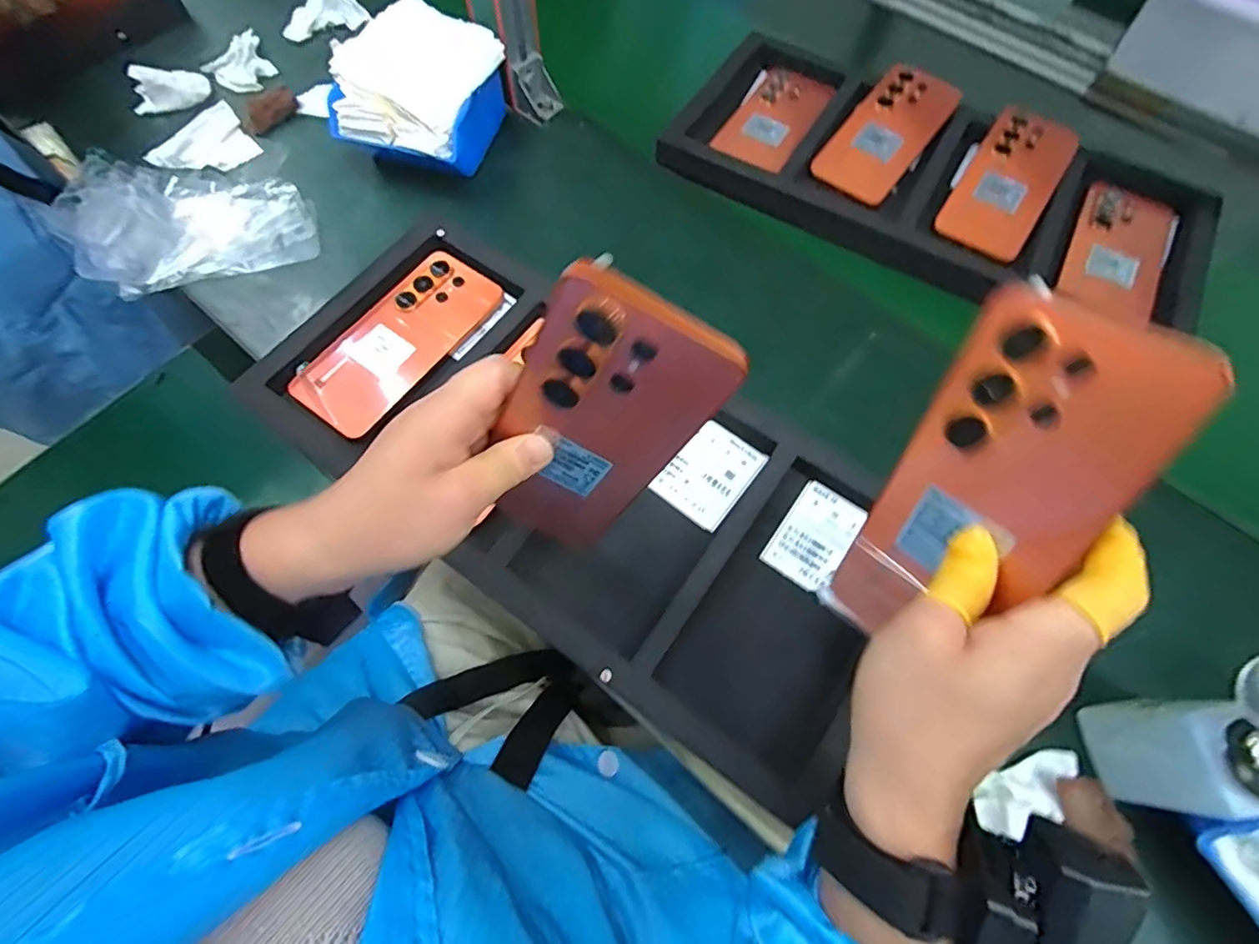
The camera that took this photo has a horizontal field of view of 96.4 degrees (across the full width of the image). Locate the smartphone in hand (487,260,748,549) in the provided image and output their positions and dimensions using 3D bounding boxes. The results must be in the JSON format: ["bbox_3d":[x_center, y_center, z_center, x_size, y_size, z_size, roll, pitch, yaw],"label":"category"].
[{"bbox_3d":[-0.021,-0.014,0.262,0.075,0.166,0.011,27,51,-11],"label":"smartphone in hand"}]

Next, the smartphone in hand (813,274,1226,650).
[{"bbox_3d":[0.148,0.016,0.240,0.007,0.170,0.075,-13,42,-39],"label":"smartphone in hand"}]

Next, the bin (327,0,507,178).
[{"bbox_3d":[-0.194,-0.342,0.520,0.139,0.084,0.130,18,67,6],"label":"bin"}]

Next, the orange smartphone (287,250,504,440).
[{"bbox_3d":[-0.185,-0.107,0.456,0.065,0.007,0.171,42,76,-7],"label":"orange smartphone"}]

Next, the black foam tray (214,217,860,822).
[{"bbox_3d":[-0.039,-0.001,0.410,0.488,0.032,0.211,34,71,12],"label":"black foam tray"}]

